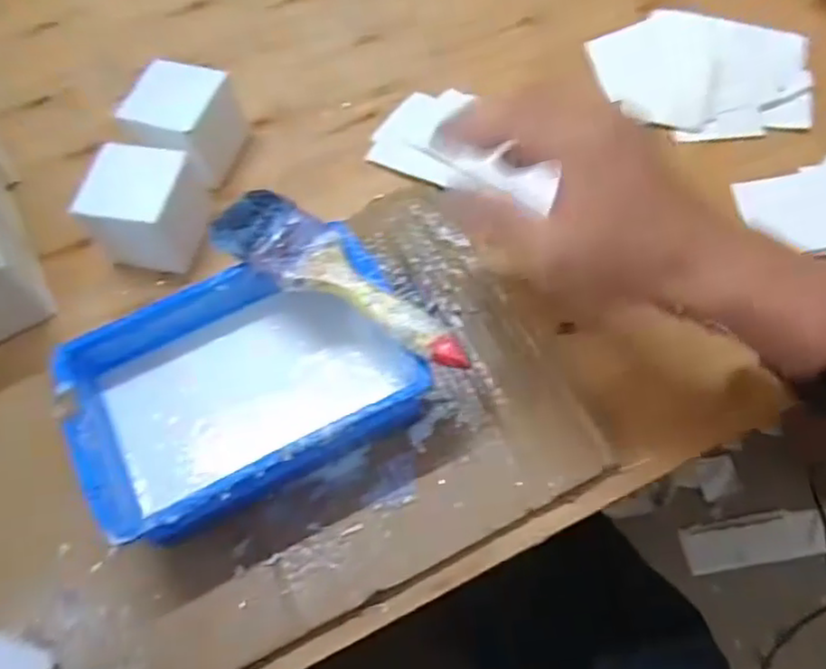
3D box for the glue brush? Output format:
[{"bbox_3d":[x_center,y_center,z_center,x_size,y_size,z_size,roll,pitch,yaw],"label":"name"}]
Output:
[{"bbox_3d":[-0.045,-0.036,0.415,0.183,0.013,0.051,32,70,18],"label":"glue brush"}]

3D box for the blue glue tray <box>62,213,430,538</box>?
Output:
[{"bbox_3d":[-0.102,0.032,0.431,0.198,0.073,0.144,-24,64,-8],"label":"blue glue tray"}]

